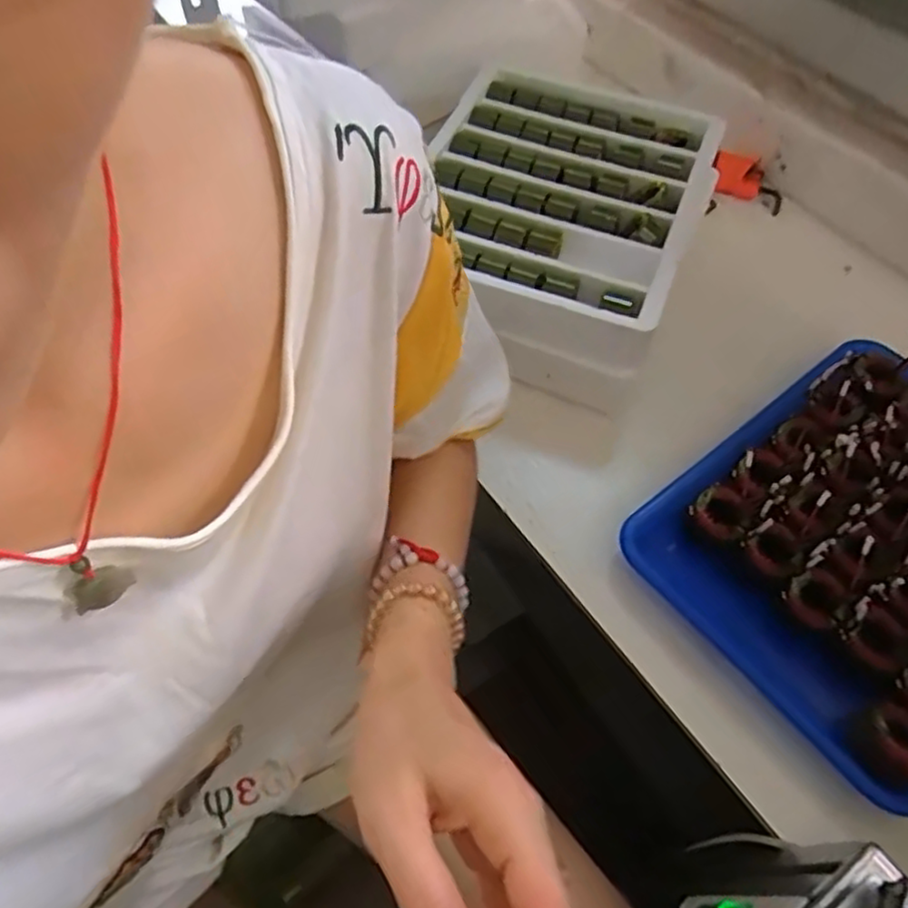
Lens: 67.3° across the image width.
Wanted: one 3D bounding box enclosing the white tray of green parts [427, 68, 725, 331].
[{"bbox_3d":[0.095,-0.250,0.628,0.253,0.018,0.303,22,59,12],"label":"white tray of green parts"}]

